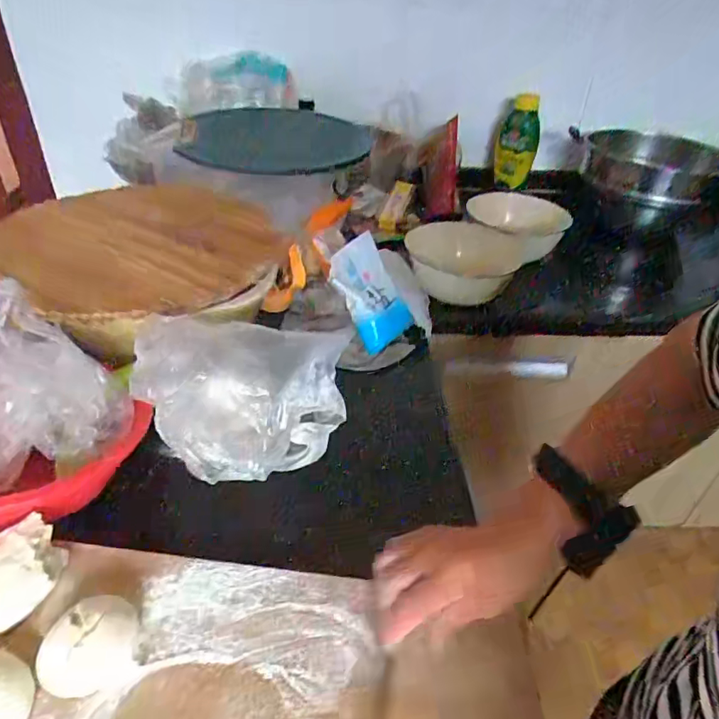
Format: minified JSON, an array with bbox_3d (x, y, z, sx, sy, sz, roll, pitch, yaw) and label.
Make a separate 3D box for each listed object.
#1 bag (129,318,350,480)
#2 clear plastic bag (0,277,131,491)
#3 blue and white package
[{"bbox_3d":[-0.103,0.033,0.526,0.210,0.138,0.114,-11,39,-19],"label":"bag"},{"bbox_3d":[-0.317,0.028,0.453,0.187,0.175,0.075,-5,39,-12],"label":"clear plastic bag"},{"bbox_3d":[0.017,-0.106,0.791,0.131,0.029,0.167,-27,90,-39],"label":"blue and white package"}]

